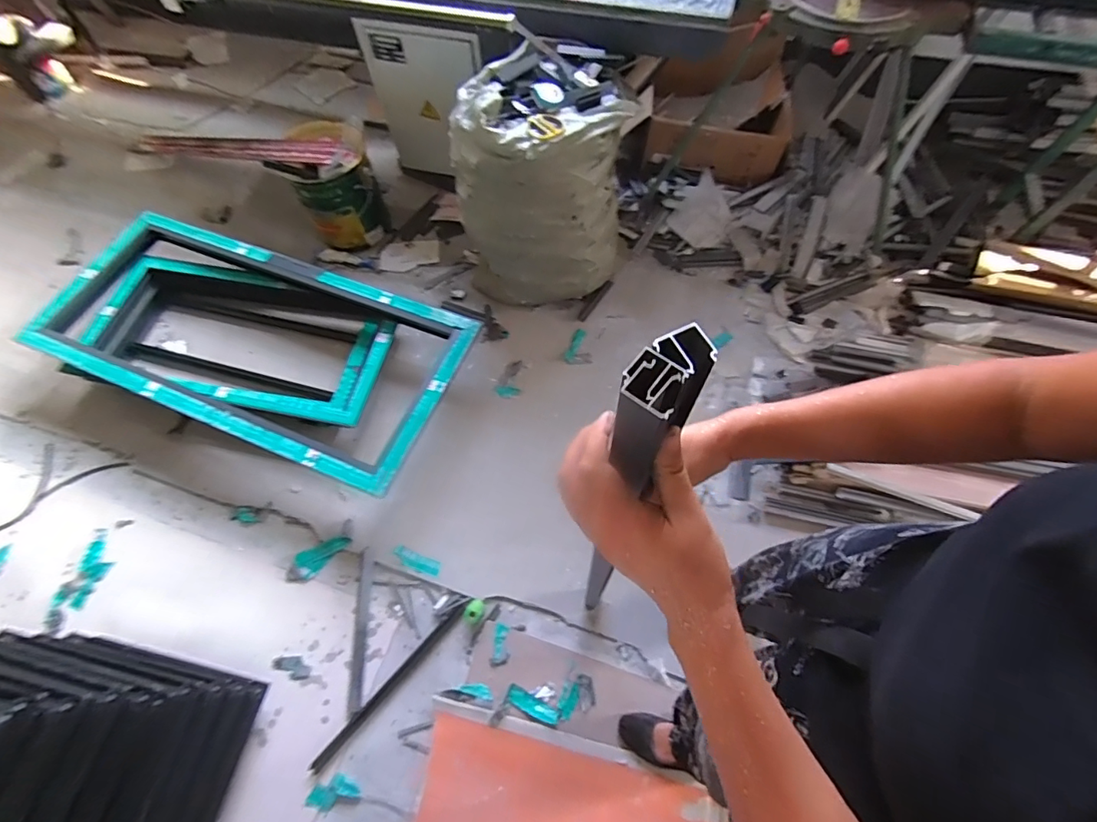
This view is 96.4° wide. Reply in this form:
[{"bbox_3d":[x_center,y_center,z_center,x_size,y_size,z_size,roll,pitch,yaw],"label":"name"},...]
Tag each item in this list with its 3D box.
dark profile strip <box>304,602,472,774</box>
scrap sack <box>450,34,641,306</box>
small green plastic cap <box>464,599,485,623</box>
[{"bbox_3d":[-0.382,0.671,1.226,0.027,0.014,0.496,39,71,19],"label":"dark profile strip"},{"bbox_3d":[-0.013,-0.655,1.529,0.512,0.664,0.451,-5,64,-1],"label":"scrap sack"},{"bbox_3d":[-0.193,0.523,1.284,0.047,0.022,0.061,16,65,10],"label":"small green plastic cap"}]

